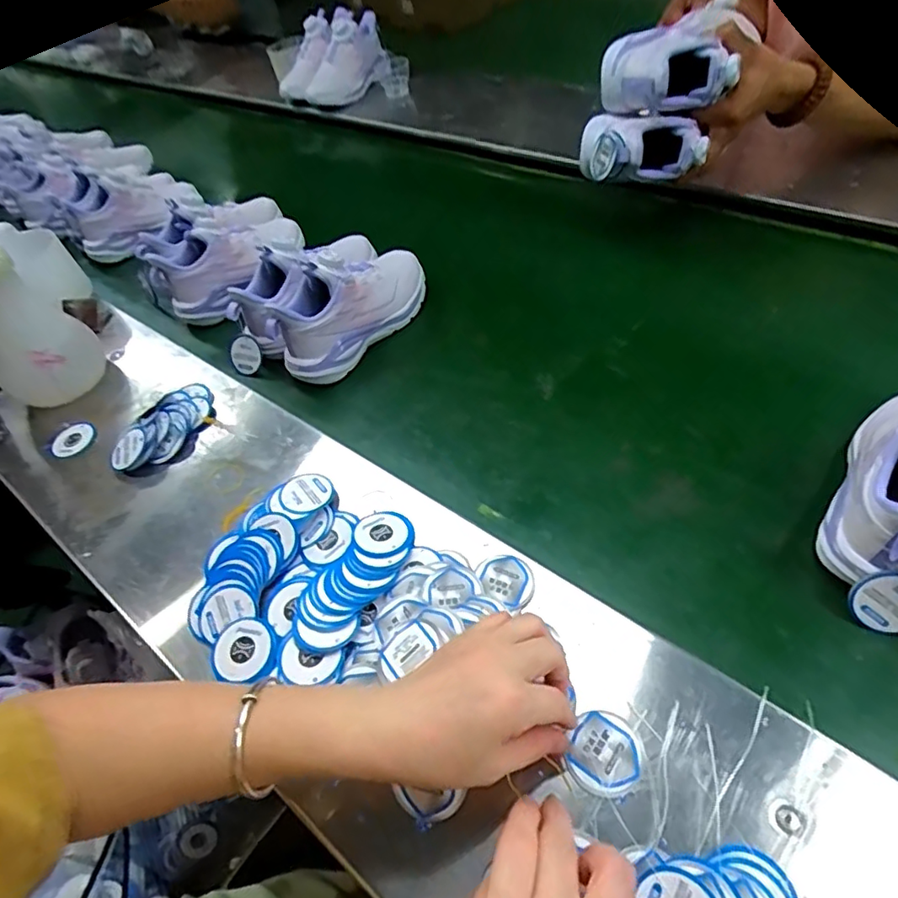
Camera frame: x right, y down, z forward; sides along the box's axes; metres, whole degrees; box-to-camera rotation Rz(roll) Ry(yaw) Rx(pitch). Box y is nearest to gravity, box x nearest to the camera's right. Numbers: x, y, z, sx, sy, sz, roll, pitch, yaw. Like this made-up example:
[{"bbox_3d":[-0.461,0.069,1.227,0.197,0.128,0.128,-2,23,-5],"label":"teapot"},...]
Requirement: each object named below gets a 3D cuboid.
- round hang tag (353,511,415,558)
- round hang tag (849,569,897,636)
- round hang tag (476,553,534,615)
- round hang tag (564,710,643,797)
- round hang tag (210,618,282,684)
[{"bbox_3d":[-0.056,0.071,0.470,0.049,0.008,0.048,-3,50,4],"label":"round hang tag"},{"bbox_3d":[0.314,0.109,0.394,0.048,0.046,0.004,42,26,3],"label":"round hang tag"},{"bbox_3d":[0.045,0.102,0.437,0.041,0.005,0.045,-3,50,4],"label":"round hang tag"},{"bbox_3d":[0.100,0.194,0.355,0.042,0.005,0.048,18,54,20],"label":"round hang tag"},{"bbox_3d":[-0.156,0.153,0.424,0.053,0.007,0.044,-7,50,0],"label":"round hang tag"}]

